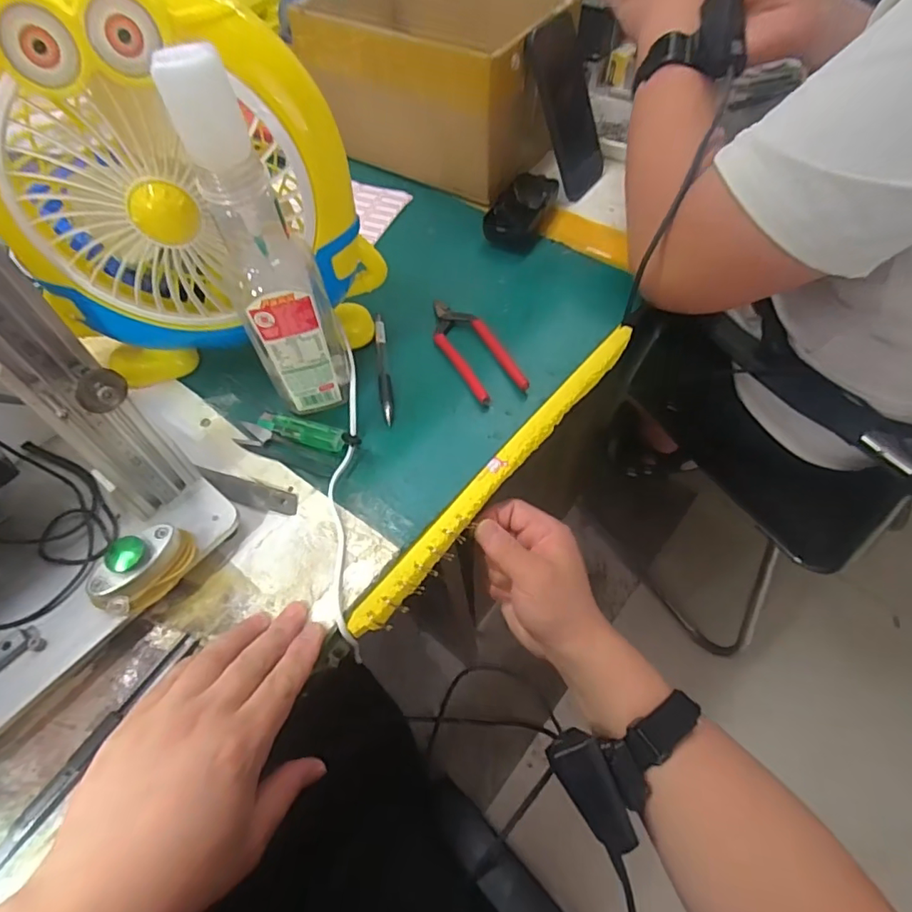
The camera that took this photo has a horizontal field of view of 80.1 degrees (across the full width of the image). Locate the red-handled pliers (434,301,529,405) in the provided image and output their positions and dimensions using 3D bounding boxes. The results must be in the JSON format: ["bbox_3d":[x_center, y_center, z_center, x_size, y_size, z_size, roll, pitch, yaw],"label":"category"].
[{"bbox_3d":[0.011,-0.098,0.479,0.044,0.019,0.140,-21,58,-12],"label":"red-handled pliers"}]

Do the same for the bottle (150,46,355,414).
[{"bbox_3d":[-0.122,-0.123,0.366,0.060,0.243,0.050,-13,56,-7],"label":"bottle"}]

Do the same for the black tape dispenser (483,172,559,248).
[{"bbox_3d":[0.073,-0.267,0.588,0.050,0.028,0.112,20,59,15],"label":"black tape dispenser"}]

